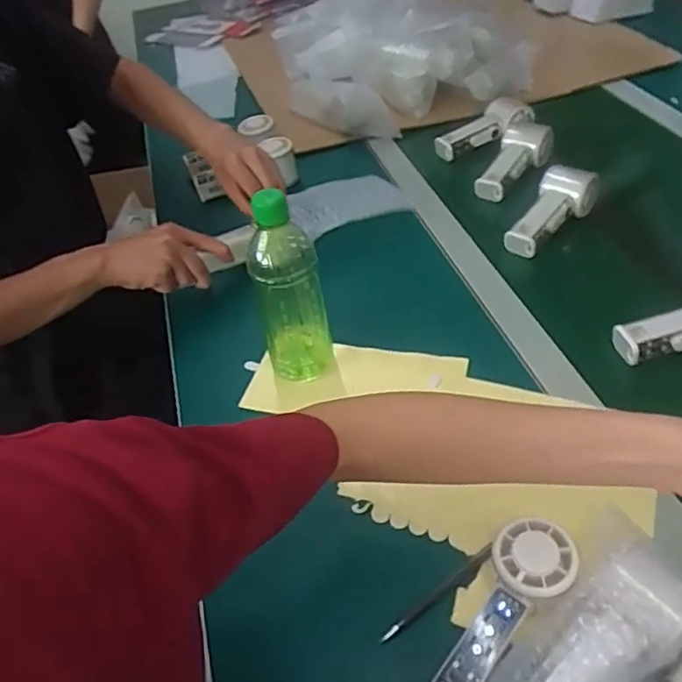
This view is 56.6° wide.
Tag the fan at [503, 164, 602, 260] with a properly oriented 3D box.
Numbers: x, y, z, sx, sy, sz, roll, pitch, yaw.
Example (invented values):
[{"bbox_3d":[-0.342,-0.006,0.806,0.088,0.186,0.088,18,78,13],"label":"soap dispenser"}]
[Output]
[{"bbox_3d":[0.261,-0.162,0.803,0.062,0.047,0.153,34,69,34],"label":"fan"}]

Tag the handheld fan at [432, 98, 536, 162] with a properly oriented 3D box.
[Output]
[{"bbox_3d":[0.214,-0.331,0.978,0.152,0.045,0.069,-27,44,8],"label":"handheld fan"}]

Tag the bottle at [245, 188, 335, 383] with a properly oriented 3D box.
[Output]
[{"bbox_3d":[-0.050,-0.051,0.610,0.066,0.199,0.059,-6,44,0],"label":"bottle"}]

